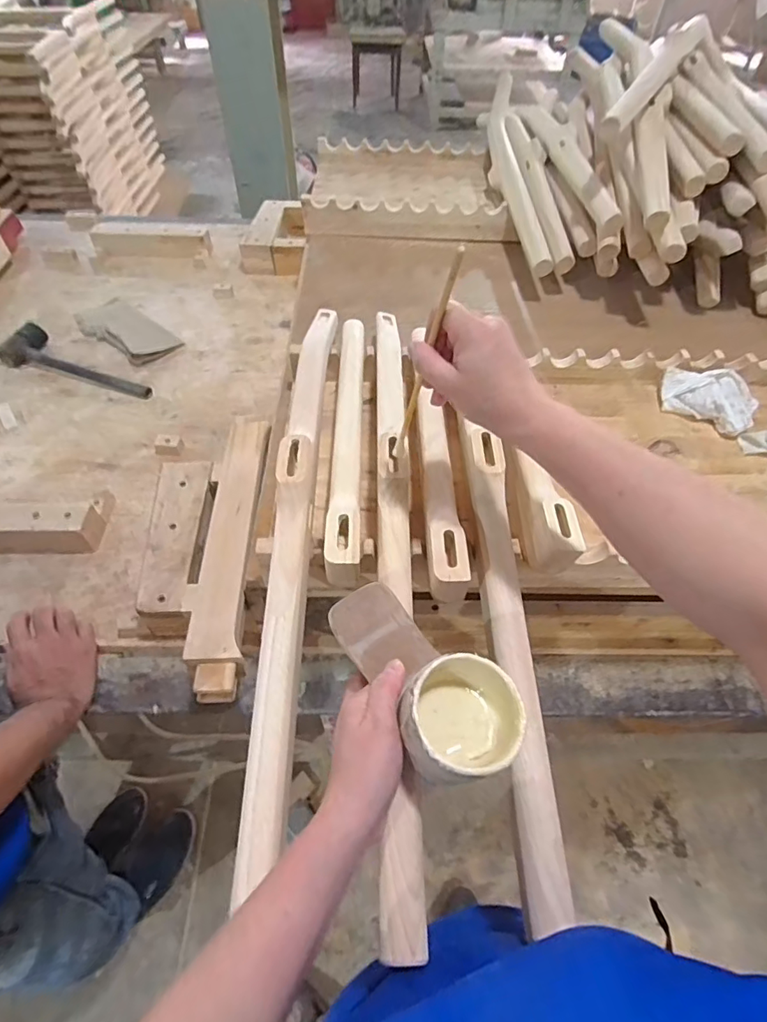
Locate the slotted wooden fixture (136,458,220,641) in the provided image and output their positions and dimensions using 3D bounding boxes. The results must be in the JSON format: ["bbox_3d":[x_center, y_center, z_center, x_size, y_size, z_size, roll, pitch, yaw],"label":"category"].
[{"bbox_3d":[-0.288,0.045,0.722,0.082,0.067,0.255,-2,53,-3],"label":"slotted wooden fixture"}]

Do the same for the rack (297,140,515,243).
[{"bbox_3d":[0.049,-0.736,1.150,0.427,0.064,0.396,1,53,-1],"label":"rack"}]

